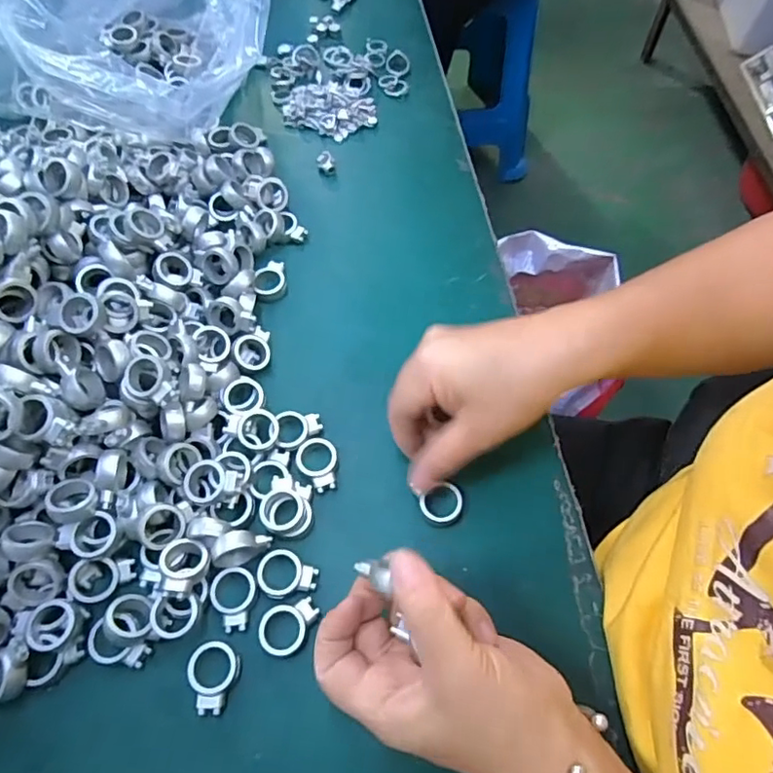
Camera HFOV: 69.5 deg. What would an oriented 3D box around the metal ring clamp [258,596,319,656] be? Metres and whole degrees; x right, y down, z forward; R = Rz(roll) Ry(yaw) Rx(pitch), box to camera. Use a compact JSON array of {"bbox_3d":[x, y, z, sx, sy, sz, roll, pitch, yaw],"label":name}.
[{"bbox_3d":[-0.054,0.131,0.308,0.034,0.004,0.025,-38,68,-18],"label":"metal ring clamp"}]

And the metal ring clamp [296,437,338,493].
[{"bbox_3d":[-0.043,0.049,0.353,0.025,0.005,0.036,-17,64,-9],"label":"metal ring clamp"}]

